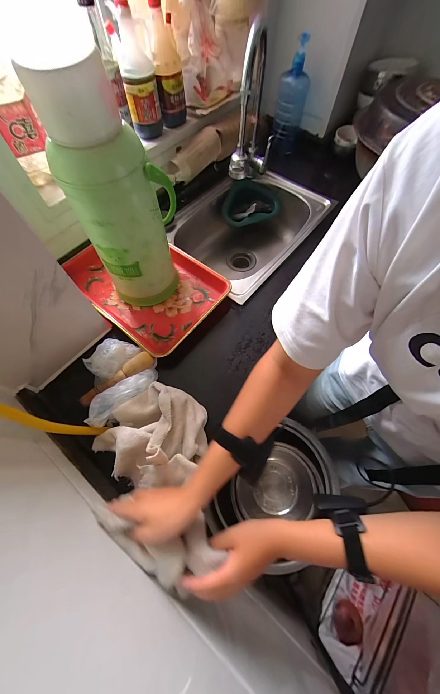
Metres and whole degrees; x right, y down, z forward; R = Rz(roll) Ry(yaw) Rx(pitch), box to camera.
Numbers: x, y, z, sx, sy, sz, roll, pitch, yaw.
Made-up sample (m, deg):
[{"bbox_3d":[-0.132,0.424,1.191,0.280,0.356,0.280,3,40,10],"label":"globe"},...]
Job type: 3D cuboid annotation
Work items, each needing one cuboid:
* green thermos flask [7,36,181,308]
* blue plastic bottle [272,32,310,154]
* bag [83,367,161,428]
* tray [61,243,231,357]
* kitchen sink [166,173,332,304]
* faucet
[{"bbox_3d":[-0.170,-0.259,0.465,0.114,0.404,0.159,15,66,7],"label":"green thermos flask"},{"bbox_3d":[0.230,-0.801,0.793,0.091,0.249,0.070,15,66,7],"label":"blue plastic bottle"},{"bbox_3d":[-0.189,0.094,0.483,0.145,0.060,0.048,-38,70,-17],"label":"bag"},{"bbox_3d":[-0.193,-0.162,0.624,0.383,0.050,0.252,37,70,16],"label":"tray"},{"bbox_3d":[0.077,-0.385,0.839,0.382,0.217,0.555,36,69,15],"label":"kitchen sink"},{"bbox_3d":[0.093,-0.591,0.653,0.064,0.342,0.233,17,66,8],"label":"faucet"}]

